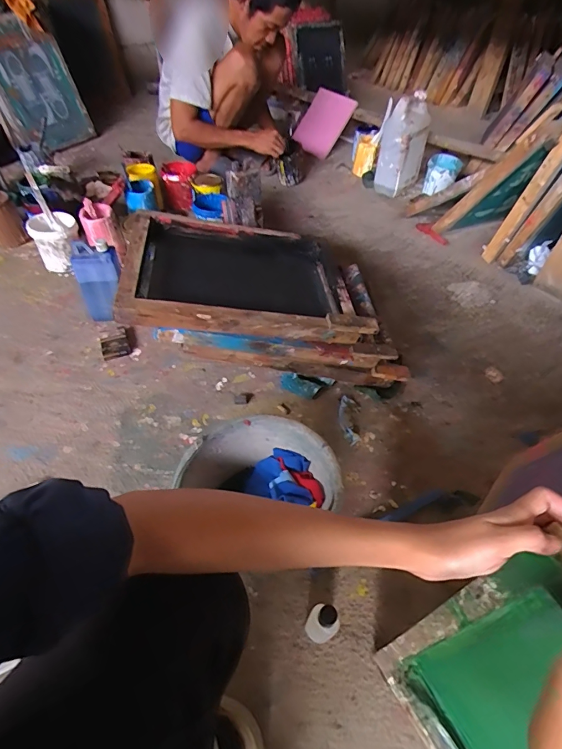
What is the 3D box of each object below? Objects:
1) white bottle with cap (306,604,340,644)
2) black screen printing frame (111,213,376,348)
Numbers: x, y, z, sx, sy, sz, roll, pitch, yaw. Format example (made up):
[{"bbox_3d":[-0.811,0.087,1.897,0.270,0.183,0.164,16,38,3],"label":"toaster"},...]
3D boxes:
[{"bbox_3d":[0.057,0.351,0.565,0.034,0.100,0.034,1,49,-1],"label":"white bottle with cap"},{"bbox_3d":[-0.080,-0.215,0.853,0.454,0.052,0.352,3,47,-14],"label":"black screen printing frame"}]

